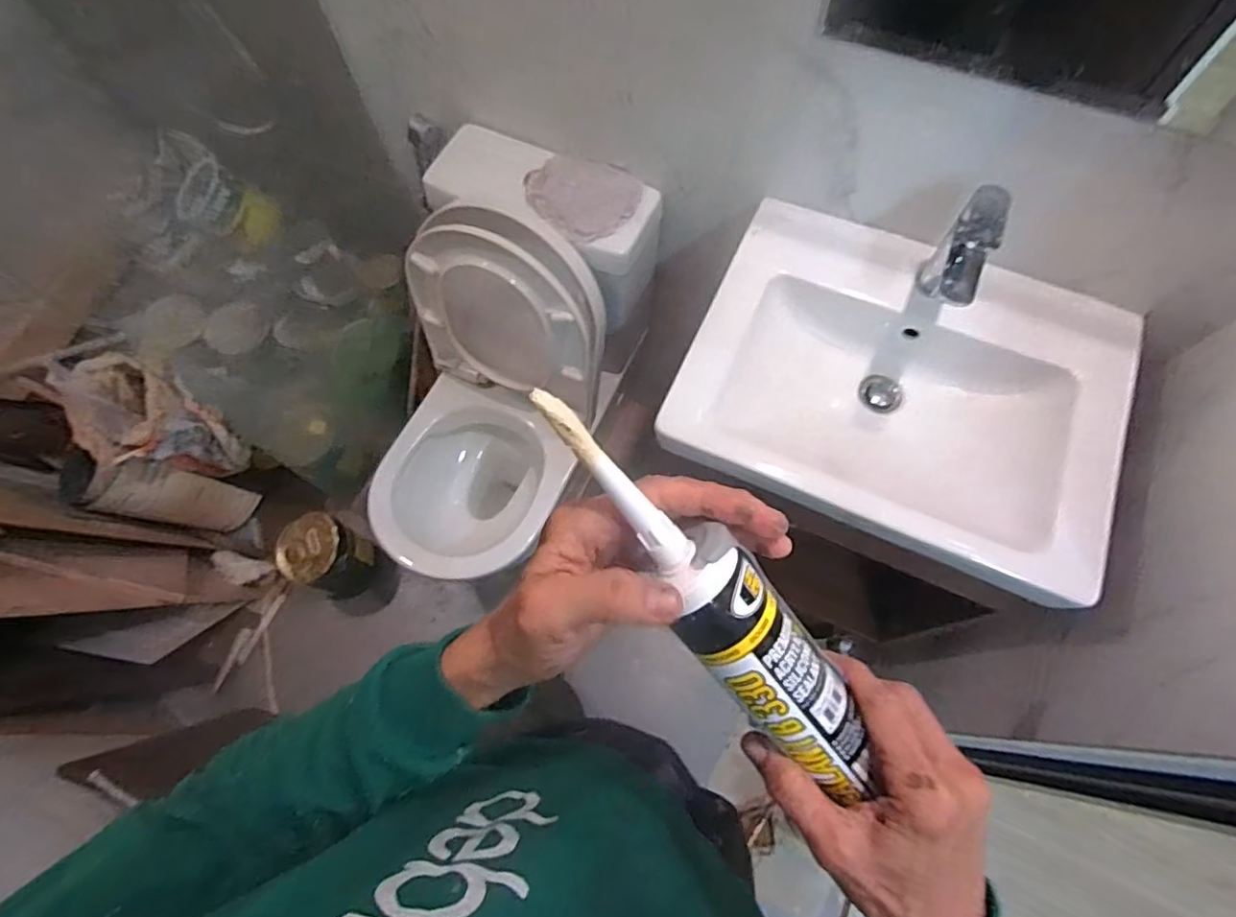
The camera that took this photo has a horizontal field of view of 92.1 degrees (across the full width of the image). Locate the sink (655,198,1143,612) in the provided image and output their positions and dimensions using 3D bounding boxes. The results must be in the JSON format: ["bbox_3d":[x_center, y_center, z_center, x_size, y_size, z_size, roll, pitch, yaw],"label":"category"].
[{"bbox_3d":[0.382,-0.097,0.837,0.543,0.135,0.431,25,70,11],"label":"sink"}]

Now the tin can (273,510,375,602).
[{"bbox_3d":[-0.717,0.246,1.481,0.161,0.254,0.164,0,67,1],"label":"tin can"}]

